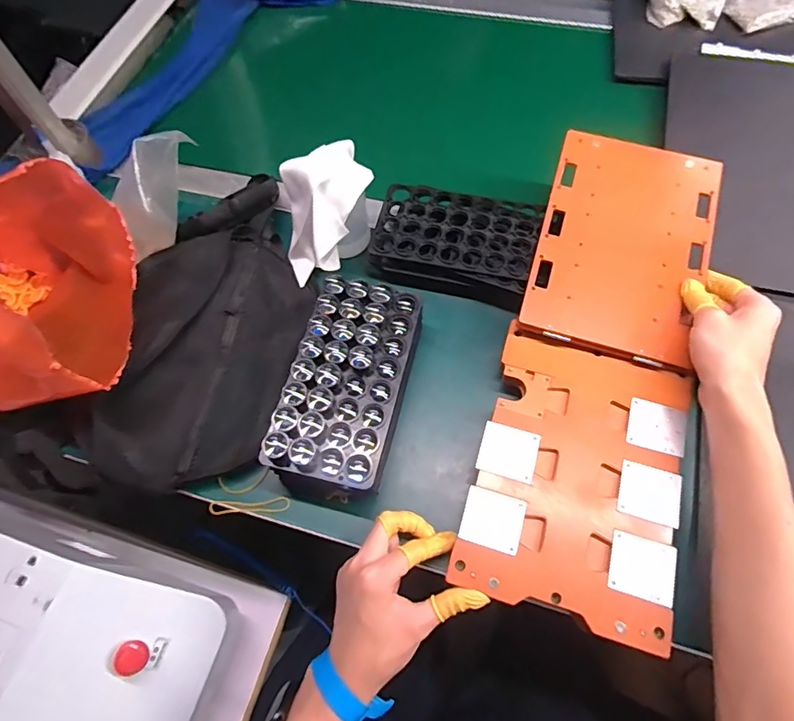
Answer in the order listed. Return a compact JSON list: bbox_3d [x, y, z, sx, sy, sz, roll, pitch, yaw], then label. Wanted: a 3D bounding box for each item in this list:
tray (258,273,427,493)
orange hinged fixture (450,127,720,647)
[{"bbox_3d":[-0.042,0.021,0.462,0.099,0.060,0.191,13,66,9],"label":"tray"},{"bbox_3d":[0.189,-0.009,0.451,0.164,0.028,0.452,15,73,10],"label":"orange hinged fixture"}]

